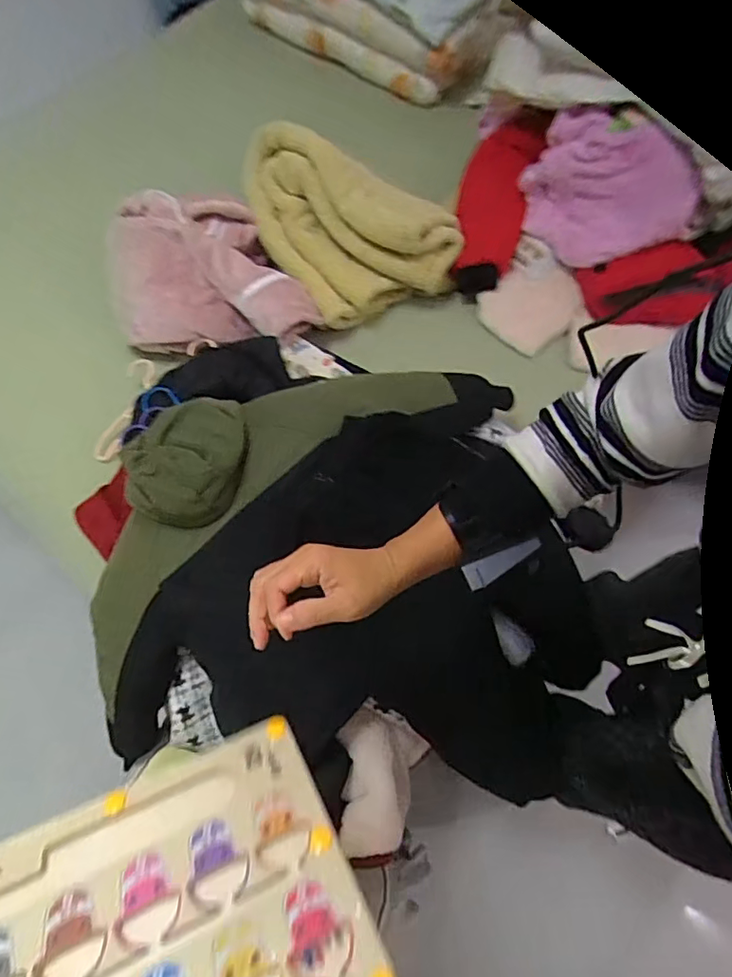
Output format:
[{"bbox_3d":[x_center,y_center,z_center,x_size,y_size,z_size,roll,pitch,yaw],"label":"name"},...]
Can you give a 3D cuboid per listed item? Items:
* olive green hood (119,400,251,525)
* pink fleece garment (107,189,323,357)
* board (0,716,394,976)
[{"bbox_3d":[-0.267,-0.054,0.811,0.166,0.052,0.209,4,66,4],"label":"olive green hood"},{"bbox_3d":[-0.309,-0.422,1.062,0.355,0.151,0.302,-15,66,-5],"label":"pink fleece garment"},{"bbox_3d":[-0.157,0.305,0.375,0.287,0.010,0.214,-17,37,-21],"label":"board"}]

